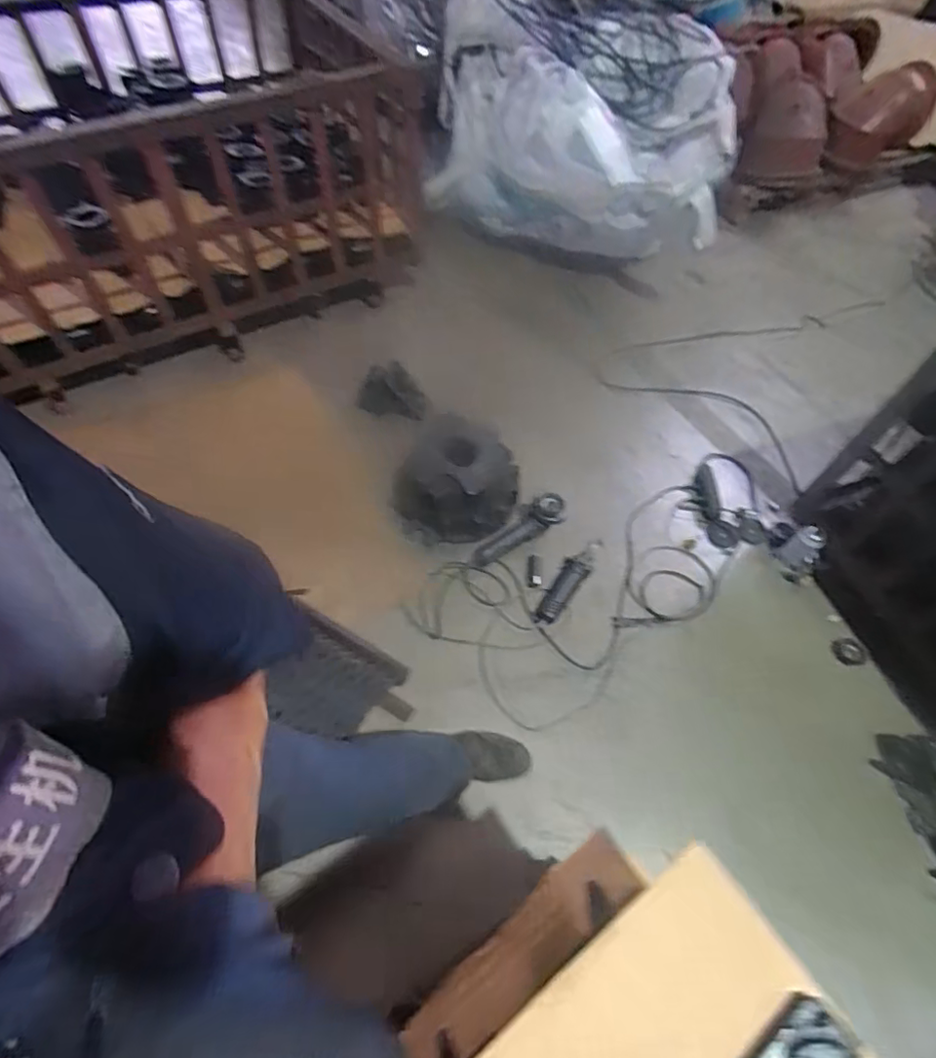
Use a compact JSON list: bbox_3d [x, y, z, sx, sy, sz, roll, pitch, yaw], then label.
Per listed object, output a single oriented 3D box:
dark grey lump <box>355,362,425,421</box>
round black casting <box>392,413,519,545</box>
[{"bbox_3d":[-0.243,-0.438,1.772,0.214,0.080,0.168,5,57,-1],"label":"dark grey lump"},{"bbox_3d":[-0.036,-0.146,1.552,0.370,0.160,0.331,37,62,18],"label":"round black casting"}]

